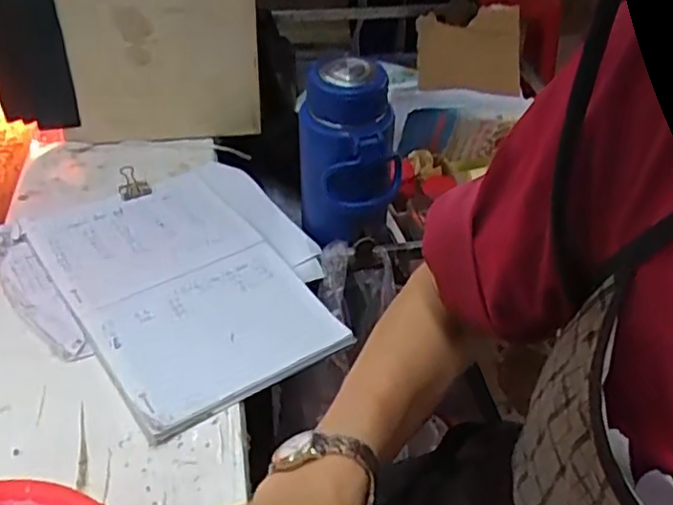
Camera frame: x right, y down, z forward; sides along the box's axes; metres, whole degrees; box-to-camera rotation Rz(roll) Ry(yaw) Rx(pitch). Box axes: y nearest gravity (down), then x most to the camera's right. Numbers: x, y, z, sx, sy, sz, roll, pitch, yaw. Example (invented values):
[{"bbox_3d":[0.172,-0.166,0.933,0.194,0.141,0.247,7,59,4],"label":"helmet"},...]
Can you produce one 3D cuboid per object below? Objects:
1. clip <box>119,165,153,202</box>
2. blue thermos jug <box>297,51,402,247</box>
[{"bbox_3d":[-0.233,-0.080,0.746,0.034,0.022,0.040,-13,43,-18],"label":"clip"},{"bbox_3d":[0.012,-0.098,0.668,0.078,0.186,0.075,2,40,-2],"label":"blue thermos jug"}]

